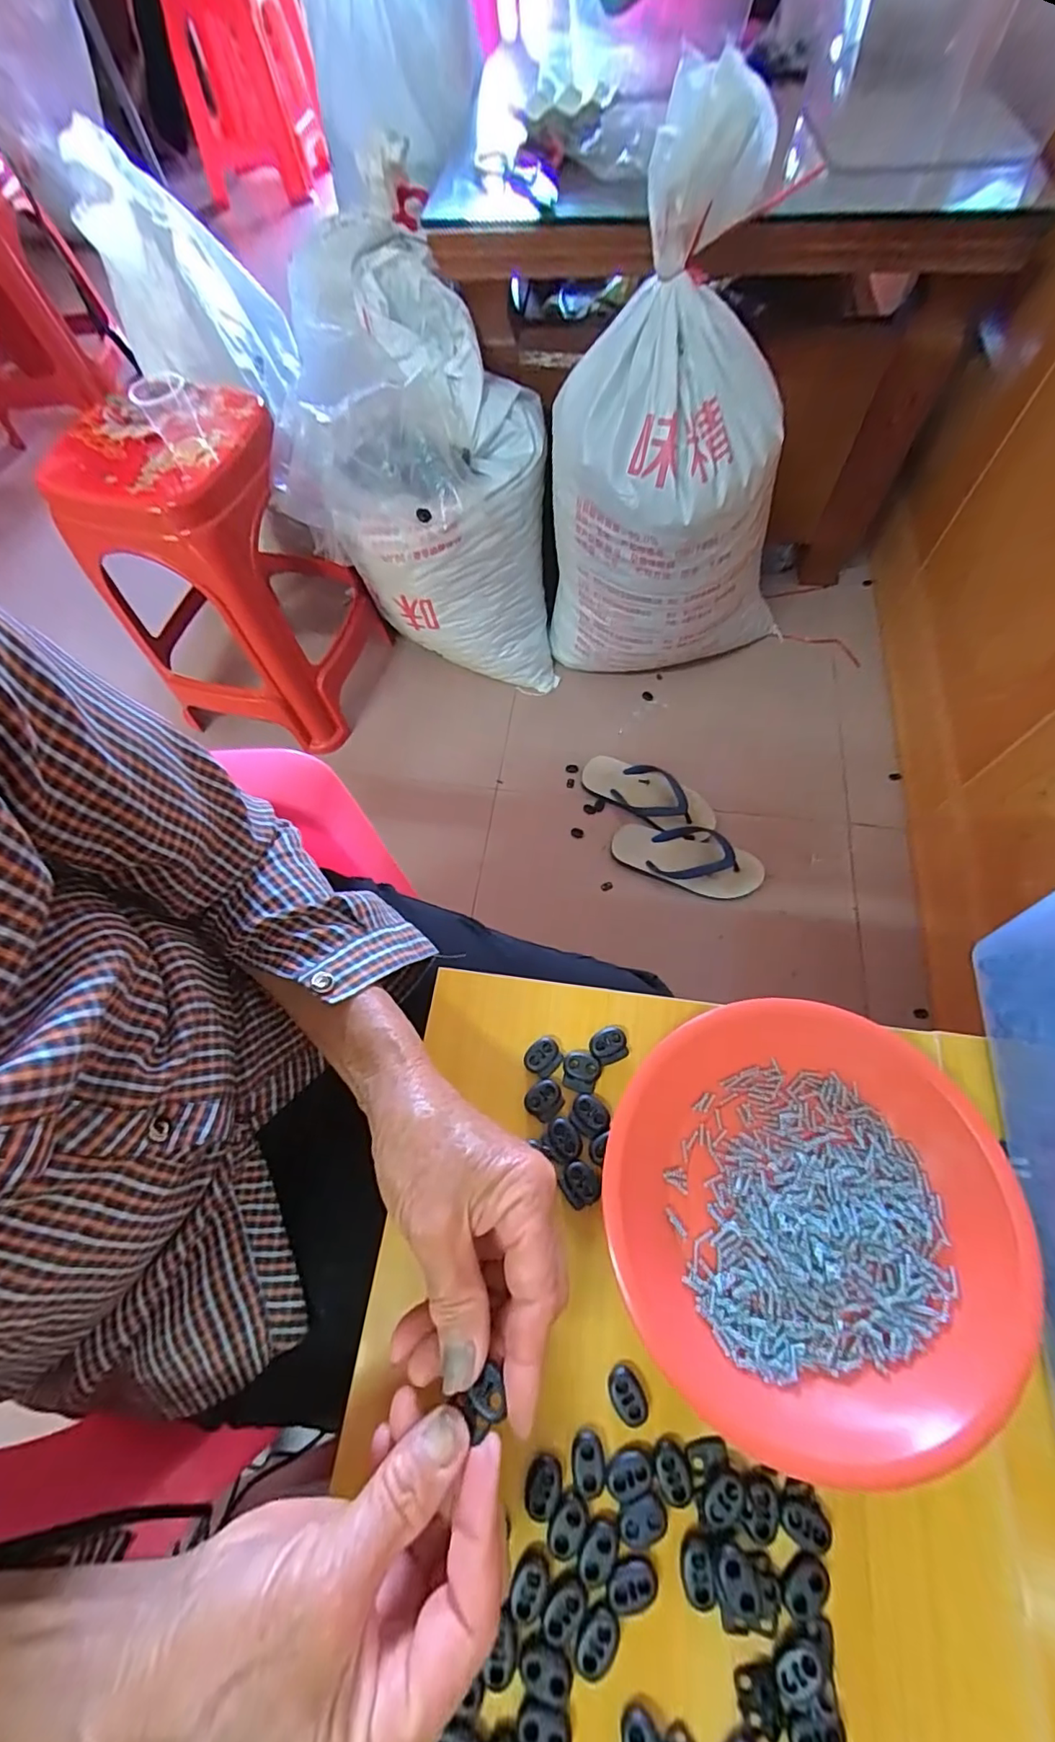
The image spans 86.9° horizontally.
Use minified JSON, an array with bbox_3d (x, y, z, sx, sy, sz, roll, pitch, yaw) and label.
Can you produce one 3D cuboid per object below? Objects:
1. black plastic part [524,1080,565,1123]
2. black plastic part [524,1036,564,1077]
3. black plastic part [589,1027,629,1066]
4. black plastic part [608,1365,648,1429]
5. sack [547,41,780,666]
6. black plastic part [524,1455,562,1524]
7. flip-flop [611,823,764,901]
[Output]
[{"bbox_3d":[0.010,0.130,0.317,0.019,0.004,0.021,41,74,19],"label":"black plastic part"},{"bbox_3d":[0.010,0.110,0.328,0.022,0.005,0.019,-36,69,-12],"label":"black plastic part"},{"bbox_3d":[0.048,0.103,0.328,0.022,0.005,0.019,-26,67,-8],"label":"black plastic part"},{"bbox_3d":[0.048,0.248,0.262,0.015,0.004,0.023,-30,68,-10],"label":"black plastic part"},{"bbox_3d":[0.200,-0.563,0.803,0.319,0.642,0.248,36,73,18],"label":"sack"},{"bbox_3d":[0.007,0.278,0.249,0.015,0.004,0.021,12,67,9],"label":"black plastic part"},{"bbox_3d":[0.258,-0.026,0.896,0.238,0.051,0.104,22,69,13],"label":"flip-flop"}]

